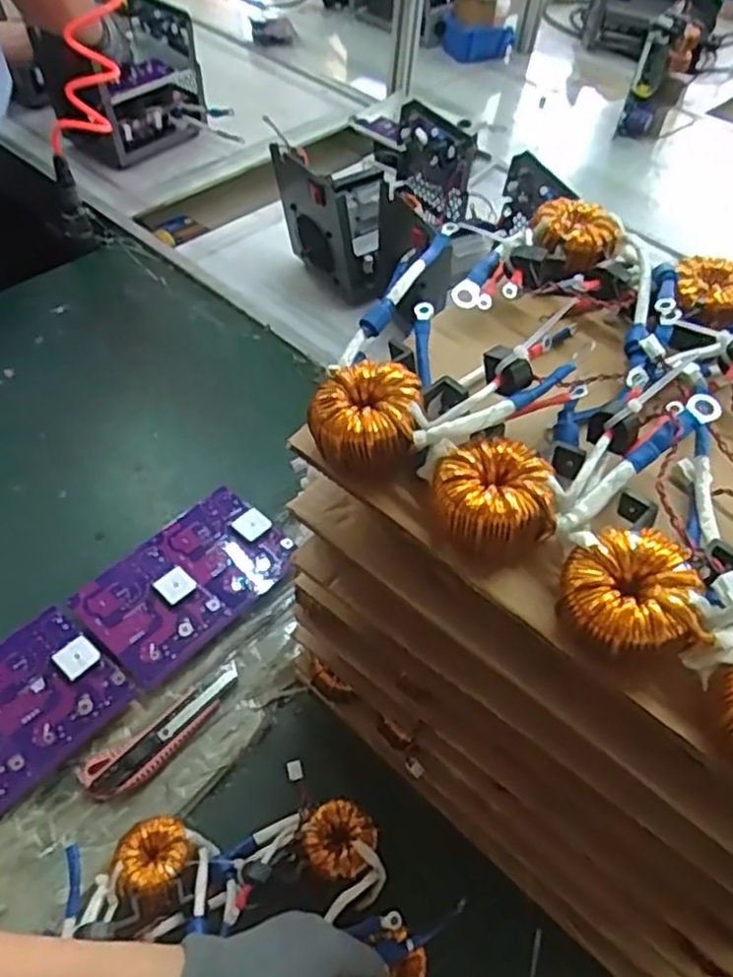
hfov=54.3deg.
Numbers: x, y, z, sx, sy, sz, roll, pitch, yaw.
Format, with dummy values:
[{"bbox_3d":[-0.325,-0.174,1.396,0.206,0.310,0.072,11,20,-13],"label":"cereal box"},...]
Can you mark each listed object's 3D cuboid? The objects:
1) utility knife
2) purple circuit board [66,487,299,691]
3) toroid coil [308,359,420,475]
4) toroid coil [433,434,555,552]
[{"bbox_3d":[-0.173,0.213,0.624,0.152,0.021,0.041,-31,59,-25],"label":"utility knife"},{"bbox_3d":[-0.175,0.088,0.701,0.124,0.018,0.197,41,60,20],"label":"purple circuit board"},{"bbox_3d":[-0.001,-0.039,0.385,0.056,0.032,0.055,2,52,-3],"label":"toroid coil"},{"bbox_3d":[0.062,0.004,0.361,0.056,0.031,0.055,2,52,-3],"label":"toroid coil"}]

